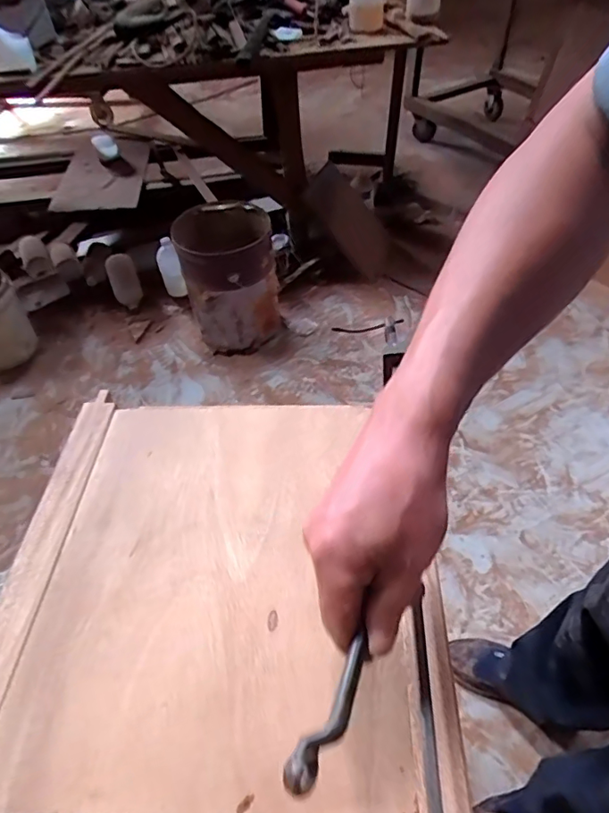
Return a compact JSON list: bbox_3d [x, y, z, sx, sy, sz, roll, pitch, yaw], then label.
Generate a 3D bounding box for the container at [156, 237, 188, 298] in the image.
[{"bbox_3d":[-0.469,-0.481,1.806,0.078,0.201,0.067,-19,51,-12],"label":"container"}]

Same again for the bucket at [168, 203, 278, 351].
[{"bbox_3d":[-0.225,-0.395,1.606,0.273,0.379,0.291,-8,50,-4],"label":"bucket"}]

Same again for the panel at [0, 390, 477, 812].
[{"bbox_3d":[-0.072,0.137,0.413,0.338,0.022,0.373,-4,49,0],"label":"panel"}]

